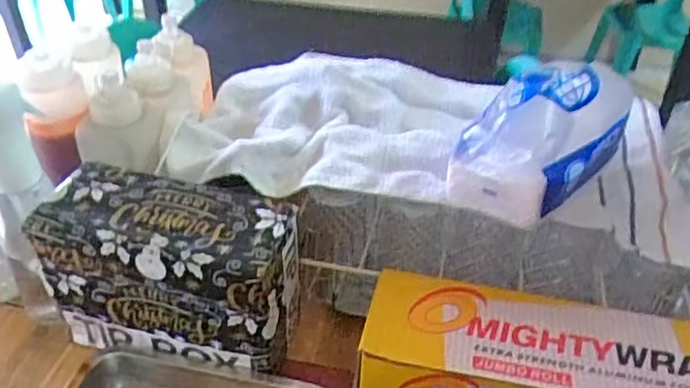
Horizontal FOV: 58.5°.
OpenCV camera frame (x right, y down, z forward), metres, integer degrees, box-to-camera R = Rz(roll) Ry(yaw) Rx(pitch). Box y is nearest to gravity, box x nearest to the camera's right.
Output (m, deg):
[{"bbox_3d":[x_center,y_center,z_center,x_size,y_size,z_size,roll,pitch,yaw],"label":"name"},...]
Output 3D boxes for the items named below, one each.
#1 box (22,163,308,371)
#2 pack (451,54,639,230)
[{"bbox_3d":[-0.173,0.074,0.622,0.240,0.142,0.106,11,38,9],"label":"box"},{"bbox_3d":[0.204,-0.064,0.618,0.104,0.102,0.201,29,44,29],"label":"pack"}]

